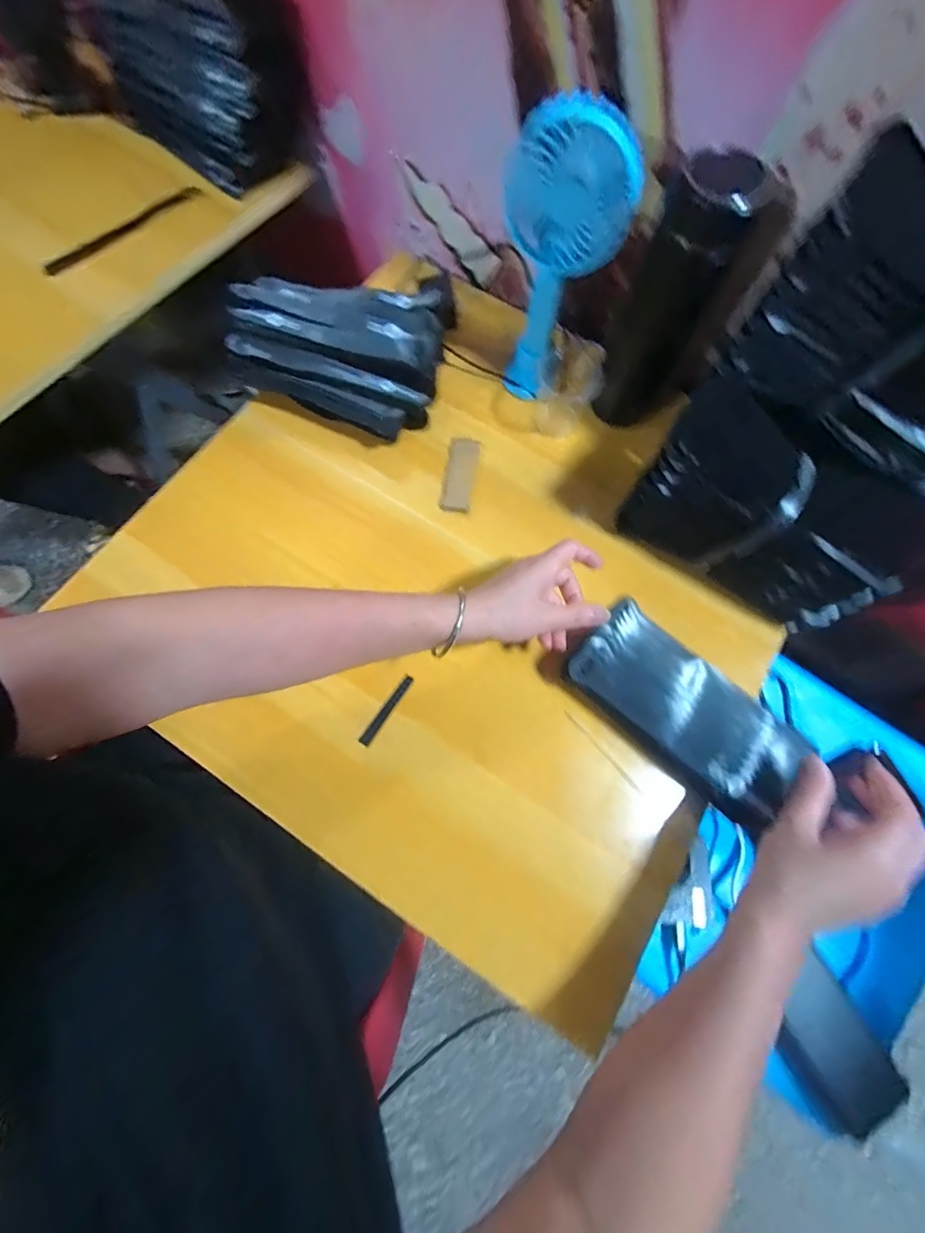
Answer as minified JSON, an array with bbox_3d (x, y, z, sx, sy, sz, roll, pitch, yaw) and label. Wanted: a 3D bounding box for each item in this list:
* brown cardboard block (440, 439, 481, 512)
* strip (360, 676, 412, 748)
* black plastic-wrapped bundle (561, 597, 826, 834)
[{"bbox_3d":[-0.003,-0.146,0.464,0.029,0.004,0.080,11,73,2],"label":"brown cardboard block"},{"bbox_3d":[-0.066,0.082,0.395,0.009,0.004,0.069,35,75,8],"label":"strip"},{"bbox_3d":[0.184,0.080,0.379,0.194,0.028,0.089,40,76,7],"label":"black plastic-wrapped bundle"}]

